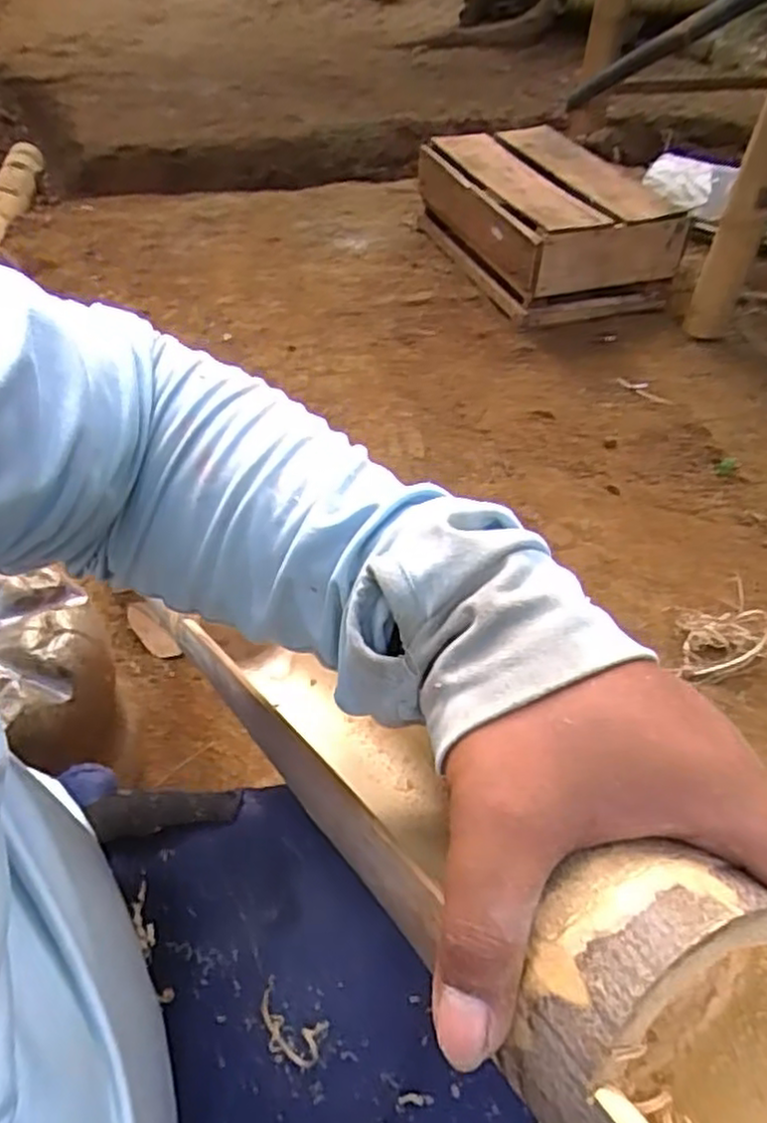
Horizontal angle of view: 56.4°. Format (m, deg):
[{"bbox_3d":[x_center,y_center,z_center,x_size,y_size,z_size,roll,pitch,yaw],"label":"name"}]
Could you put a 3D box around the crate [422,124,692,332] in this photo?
[{"bbox_3d":[0.340,-0.732,1.556,0.333,0.216,0.576,-17,53,-19],"label":"crate"}]

